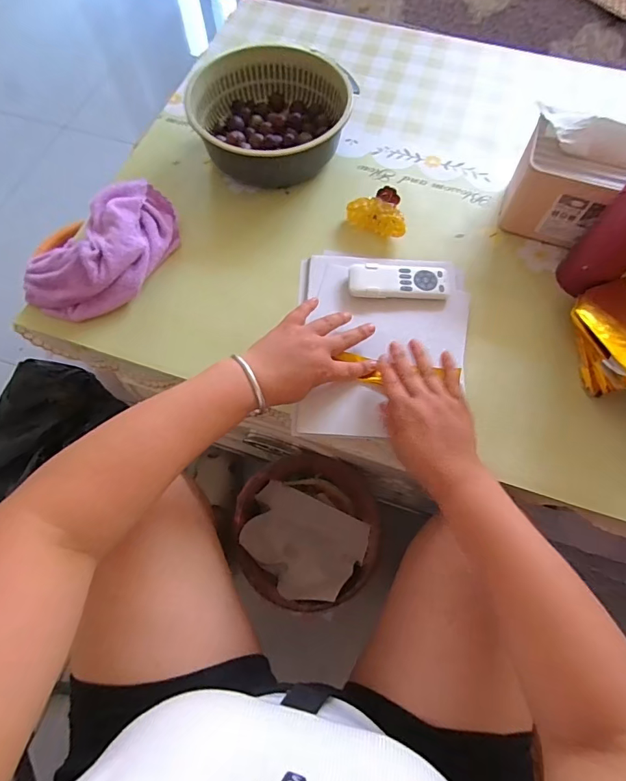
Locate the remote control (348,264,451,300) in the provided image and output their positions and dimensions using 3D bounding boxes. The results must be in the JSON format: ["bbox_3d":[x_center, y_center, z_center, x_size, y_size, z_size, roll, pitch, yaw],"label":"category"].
[{"bbox_3d":[0.109,-0.138,0.548,0.123,0.011,0.051,4,67,1],"label":"remote control"}]

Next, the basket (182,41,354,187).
[{"bbox_3d":[-0.062,-0.407,0.636,0.230,0.076,0.207,18,68,7],"label":"basket"}]

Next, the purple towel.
[{"bbox_3d":[-0.261,-0.178,0.544,0.213,0.054,0.127,-41,74,-16],"label":"purple towel"}]

